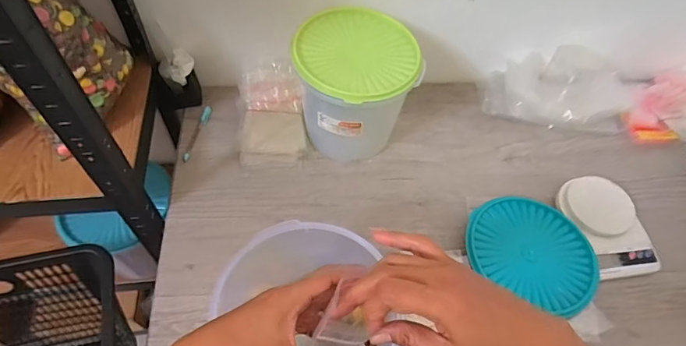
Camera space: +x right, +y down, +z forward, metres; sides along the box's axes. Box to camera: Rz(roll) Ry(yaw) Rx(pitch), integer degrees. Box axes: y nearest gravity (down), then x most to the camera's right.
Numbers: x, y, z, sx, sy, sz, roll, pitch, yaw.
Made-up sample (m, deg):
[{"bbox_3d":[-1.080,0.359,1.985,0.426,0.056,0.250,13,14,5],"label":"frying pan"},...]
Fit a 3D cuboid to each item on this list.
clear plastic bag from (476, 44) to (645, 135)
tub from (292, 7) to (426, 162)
[{"bbox_3d":[0.440,-0.171,0.880,0.297,0.100,0.162,11,56,4],"label":"clear plastic bag"},{"bbox_3d":[0.017,-0.145,0.780,0.192,0.198,0.193,2,56,-3],"label":"tub"}]

